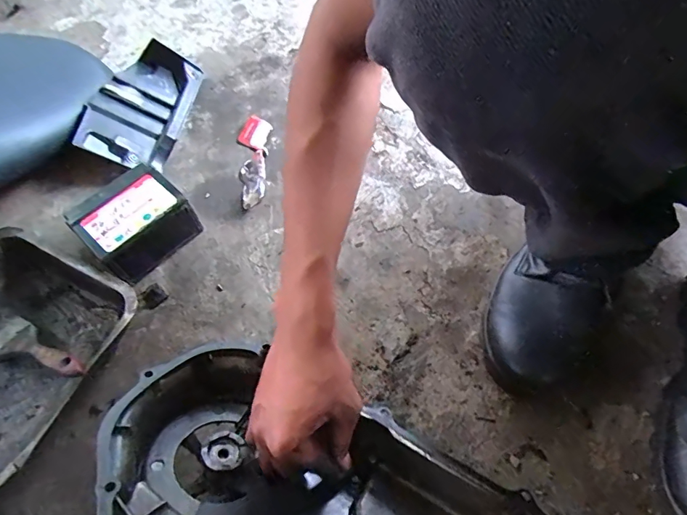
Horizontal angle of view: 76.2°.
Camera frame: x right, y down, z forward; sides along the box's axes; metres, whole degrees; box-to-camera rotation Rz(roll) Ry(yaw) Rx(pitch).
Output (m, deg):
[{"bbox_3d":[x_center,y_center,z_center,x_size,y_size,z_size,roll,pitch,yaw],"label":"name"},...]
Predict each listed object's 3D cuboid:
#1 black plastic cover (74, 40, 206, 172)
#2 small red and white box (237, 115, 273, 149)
[{"bbox_3d":[-0.284,-0.219,0.625,0.114,0.044,0.224,24,54,-25],"label":"black plastic cover"},{"bbox_3d":[-0.126,-0.180,0.622,0.038,0.011,0.047,19,62,13],"label":"small red and white box"}]

